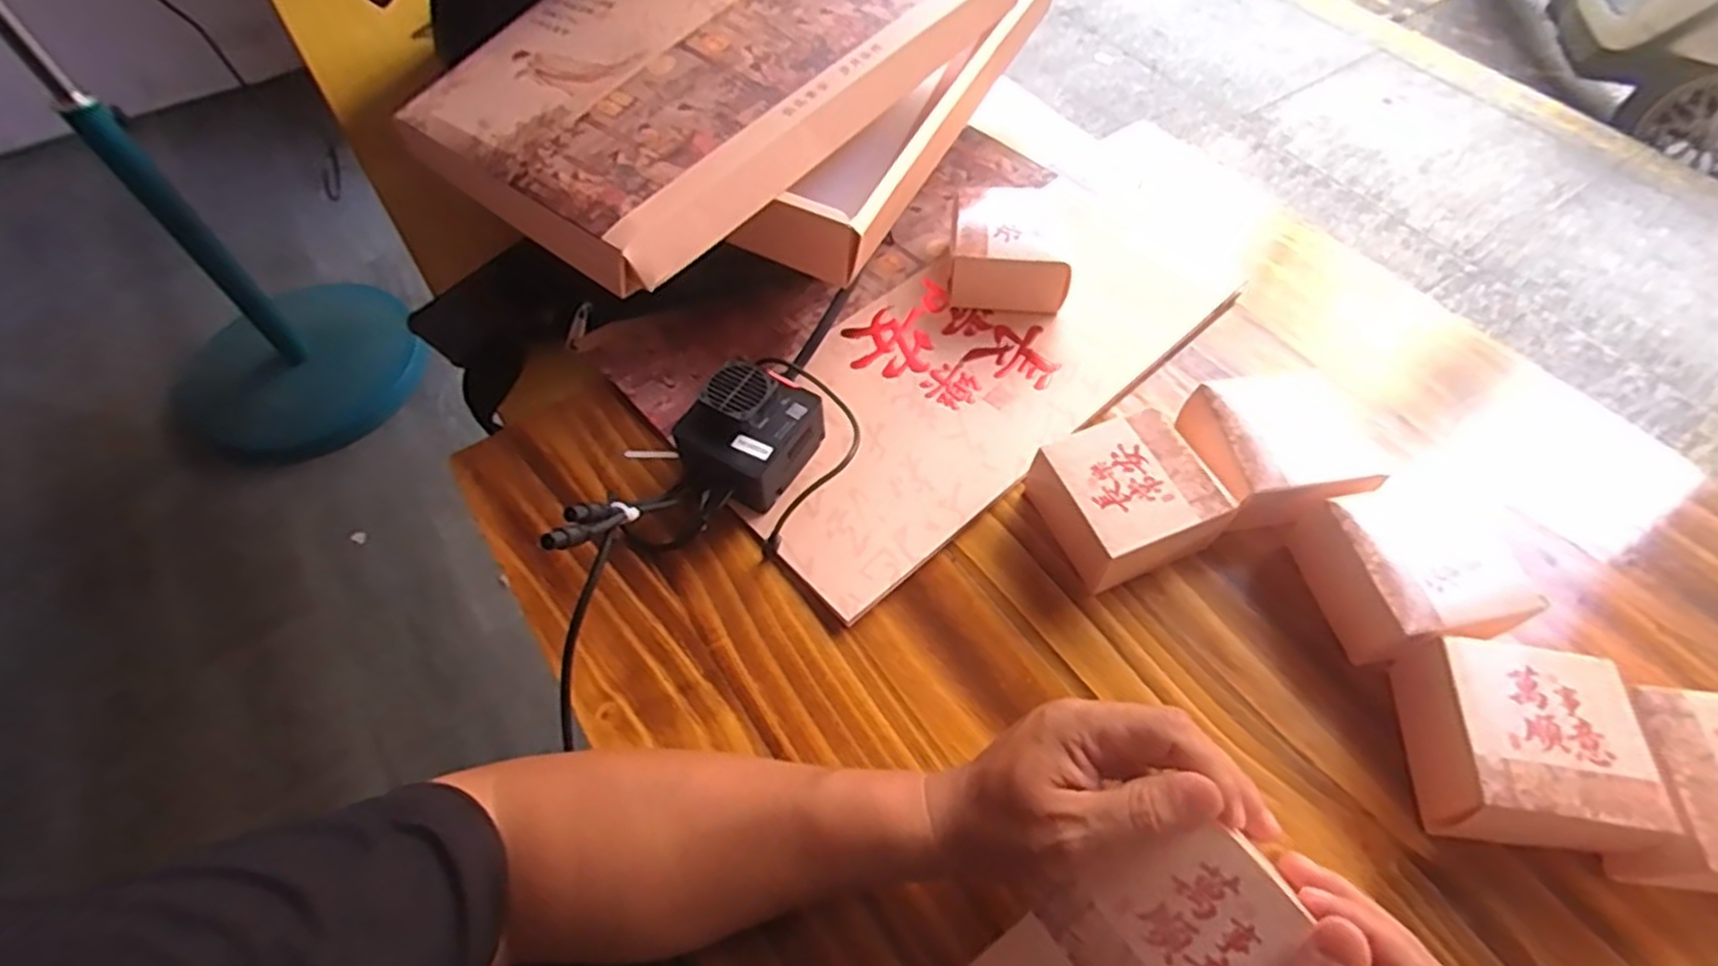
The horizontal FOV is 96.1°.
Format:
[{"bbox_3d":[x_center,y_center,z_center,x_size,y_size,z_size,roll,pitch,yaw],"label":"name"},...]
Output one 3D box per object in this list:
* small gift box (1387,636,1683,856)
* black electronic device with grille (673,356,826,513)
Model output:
[{"bbox_3d":[0.329,0.132,0.389,0.088,0.054,0.093,4,57,4],"label":"small gift box"},{"bbox_3d":[-0.073,-0.032,0.500,0.073,0.056,0.076,26,61,17],"label":"black electronic device with grille"}]

